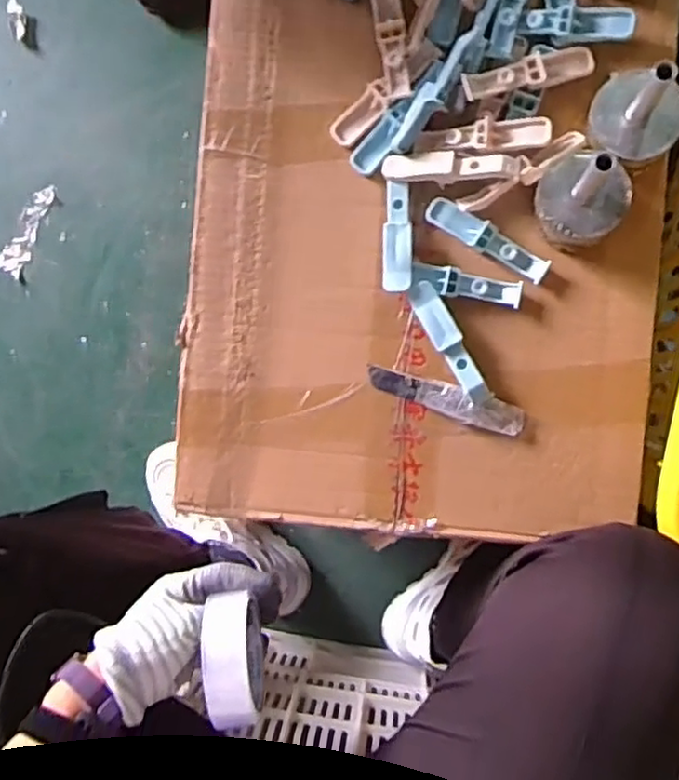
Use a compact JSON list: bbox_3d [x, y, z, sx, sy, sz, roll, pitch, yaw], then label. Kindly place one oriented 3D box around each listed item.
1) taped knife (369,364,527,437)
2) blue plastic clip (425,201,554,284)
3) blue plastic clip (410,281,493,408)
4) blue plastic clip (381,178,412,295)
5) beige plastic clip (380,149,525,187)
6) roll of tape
[{"bbox_3d":[0.079,0.007,0.509,0.118,0.008,0.022,18,88,11],"label":"taped knife"},{"bbox_3d":[0.109,-0.111,0.500,0.097,0.011,0.021,31,91,3],"label":"blue plastic clip"},{"bbox_3d":[0.081,-0.034,0.499,0.020,0.008,0.099,-27,88,3],"label":"blue plastic clip"},{"bbox_3d":[0.043,-0.113,0.502,0.021,0.010,0.081,1,90,3],"label":"blue plastic clip"},{"bbox_3d":[0.081,-0.162,0.495,0.096,0.009,0.021,4,90,15],"label":"beige plastic clip"},{"bbox_3d":[-0.079,0.204,0.533,0.032,0.085,0.086,-8,89,3],"label":"roll of tape"}]

